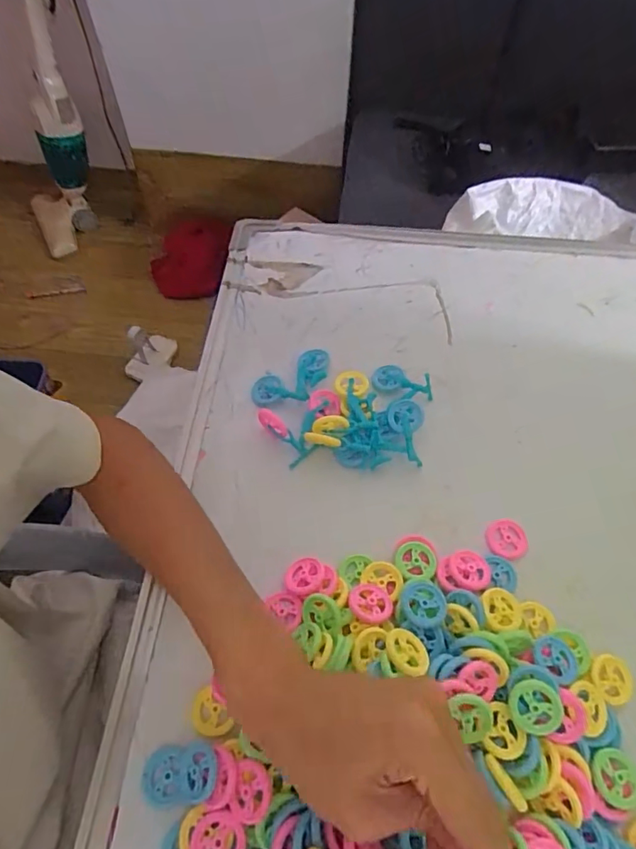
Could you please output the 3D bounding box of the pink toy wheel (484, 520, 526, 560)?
[{"bbox_3d":[0.142,0.085,0.378,0.030,0.004,0.030,17,59,8],"label":"pink toy wheel"}]

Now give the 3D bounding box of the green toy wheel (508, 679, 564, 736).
[{"bbox_3d":[0.130,0.169,0.301,0.029,0.004,0.031,-2,84,14],"label":"green toy wheel"}]

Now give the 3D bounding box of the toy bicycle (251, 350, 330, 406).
[{"bbox_3d":[-0.020,-0.037,0.444,0.075,0.012,0.042,-30,64,-19],"label":"toy bicycle"}]

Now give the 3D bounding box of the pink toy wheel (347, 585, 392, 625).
[{"bbox_3d":[0.036,0.121,0.342,0.028,0.006,0.028,7,46,-7],"label":"pink toy wheel"}]

